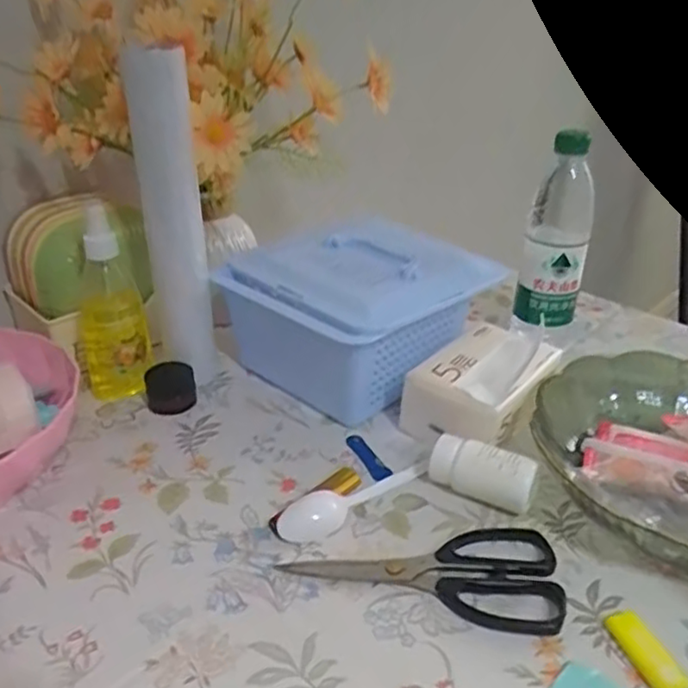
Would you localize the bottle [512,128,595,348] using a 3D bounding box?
[{"bbox_3d":[0.215,-0.096,0.669,0.058,0.224,0.068,11,31,18],"label":"bottle"}]

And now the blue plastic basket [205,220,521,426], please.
[{"bbox_3d":[0.005,-0.029,0.647,0.190,0.126,0.202,-25,38,-37],"label":"blue plastic basket"}]

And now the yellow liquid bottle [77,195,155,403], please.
[{"bbox_3d":[-0.214,-0.037,0.601,0.058,0.183,0.052,-12,32,-21],"label":"yellow liquid bottle"}]

